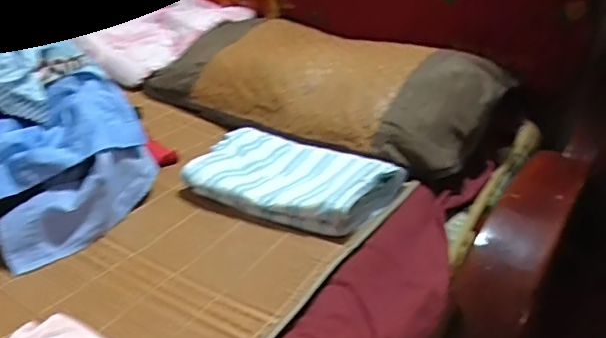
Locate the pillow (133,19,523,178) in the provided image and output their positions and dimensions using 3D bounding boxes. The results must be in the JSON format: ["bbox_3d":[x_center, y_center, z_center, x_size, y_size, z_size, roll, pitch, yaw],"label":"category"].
[{"bbox_3d":[0.019,-0.172,1.027,0.653,0.118,0.322,22,35,29],"label":"pillow"}]

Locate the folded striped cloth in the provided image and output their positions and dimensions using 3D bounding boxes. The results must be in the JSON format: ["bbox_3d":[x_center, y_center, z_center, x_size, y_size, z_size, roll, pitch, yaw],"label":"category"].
[{"bbox_3d":[-0.019,-0.002,0.805,0.283,0.045,0.195,20,34,27],"label":"folded striped cloth"}]

